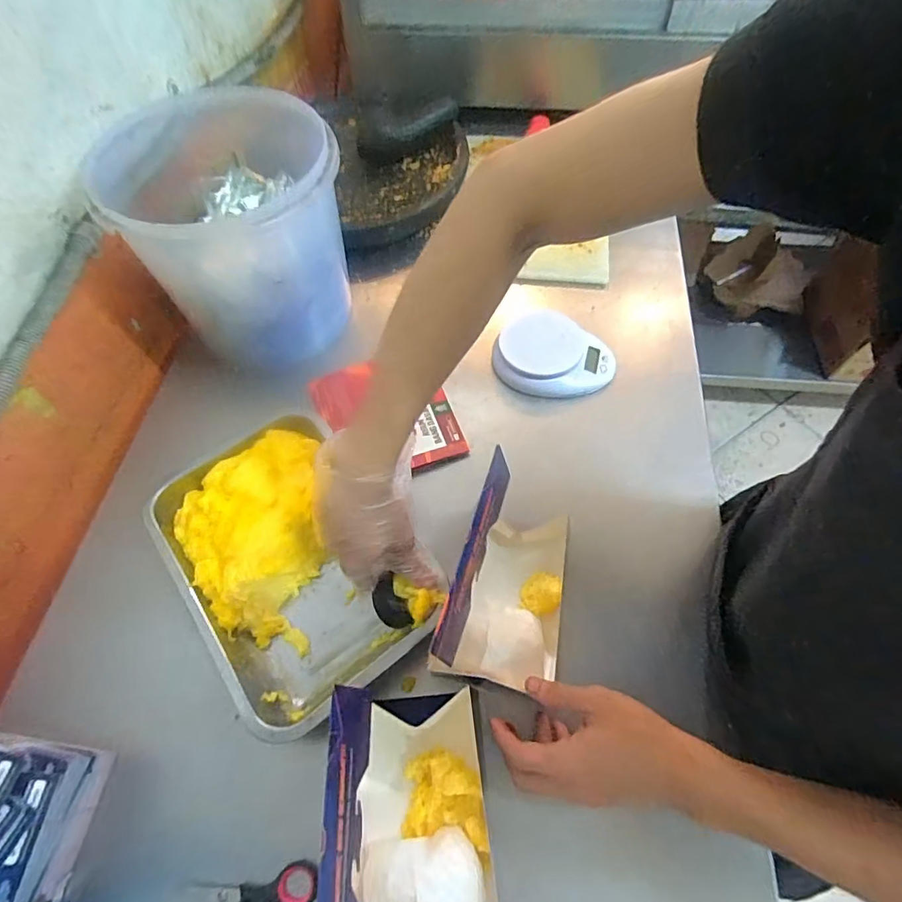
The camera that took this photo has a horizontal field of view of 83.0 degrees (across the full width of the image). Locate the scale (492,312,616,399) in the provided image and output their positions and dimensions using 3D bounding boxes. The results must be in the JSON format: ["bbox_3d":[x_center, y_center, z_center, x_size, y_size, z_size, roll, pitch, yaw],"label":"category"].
[{"bbox_3d":[0.134,-0.128,0.662,0.149,0.030,0.117,7,61,6],"label":"scale"}]

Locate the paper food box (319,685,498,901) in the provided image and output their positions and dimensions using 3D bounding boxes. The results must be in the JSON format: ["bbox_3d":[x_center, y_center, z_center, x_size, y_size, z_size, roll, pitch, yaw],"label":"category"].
[{"bbox_3d":[-0.026,0.271,0.378,0.103,0.163,0.179,-7,60,-2],"label":"paper food box"}]

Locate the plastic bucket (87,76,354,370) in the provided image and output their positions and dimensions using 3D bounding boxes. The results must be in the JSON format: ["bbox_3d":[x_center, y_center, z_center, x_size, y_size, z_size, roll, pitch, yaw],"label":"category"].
[{"bbox_3d":[-0.259,-0.269,0.637,0.248,0.218,0.241,-26,63,-13],"label":"plastic bucket"}]

